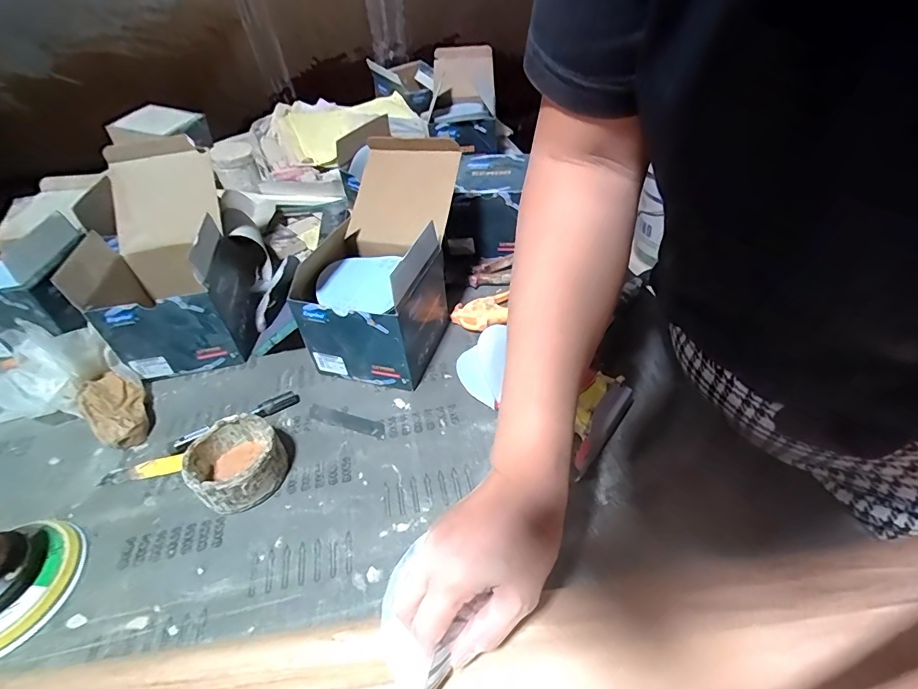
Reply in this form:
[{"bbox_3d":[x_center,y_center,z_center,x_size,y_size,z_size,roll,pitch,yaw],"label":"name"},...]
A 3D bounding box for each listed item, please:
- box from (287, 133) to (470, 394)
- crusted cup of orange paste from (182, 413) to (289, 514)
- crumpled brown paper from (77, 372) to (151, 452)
[{"bbox_3d":[-0.081,-0.098,0.548,0.129,0.191,0.238,10,45,17],"label":"box"},{"bbox_3d":[-0.213,0.114,0.434,0.083,0.048,0.078,-3,42,3],"label":"crusted cup of orange paste"},{"bbox_3d":[-0.384,0.072,0.509,0.054,0.034,0.103,-35,50,-28],"label":"crumpled brown paper"}]

